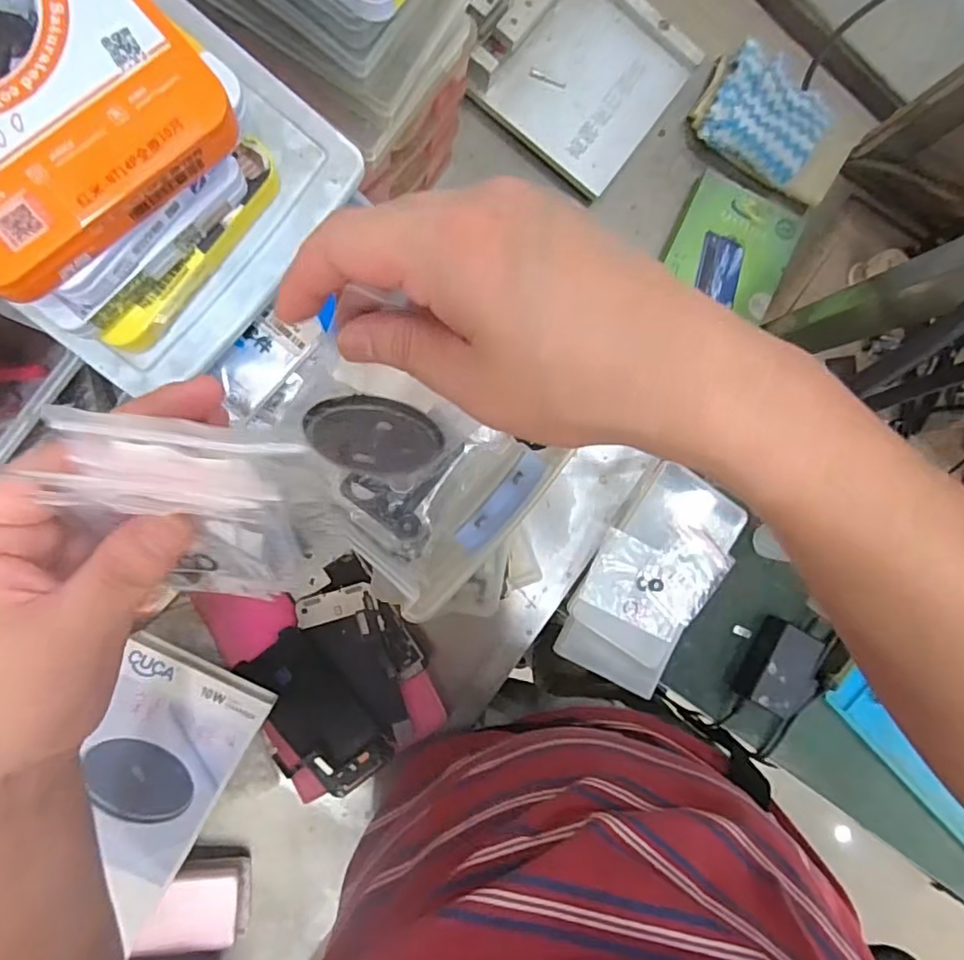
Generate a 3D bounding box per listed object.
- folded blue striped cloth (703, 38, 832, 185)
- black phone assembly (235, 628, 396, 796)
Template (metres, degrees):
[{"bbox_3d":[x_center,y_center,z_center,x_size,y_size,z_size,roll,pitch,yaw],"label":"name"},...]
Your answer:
[{"bbox_3d":[0.264,-0.336,0.539,0.101,0.026,0.091,30,86,-6],"label":"folded blue striped cloth"},{"bbox_3d":[-0.138,0.195,0.494,0.069,0.010,0.138,-40,95,-6],"label":"black phone assembly"}]

